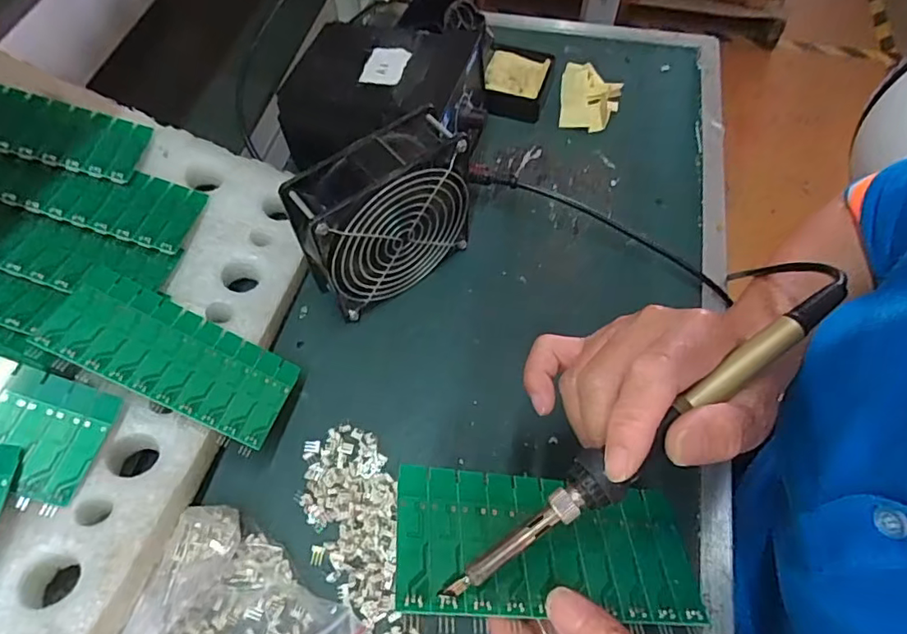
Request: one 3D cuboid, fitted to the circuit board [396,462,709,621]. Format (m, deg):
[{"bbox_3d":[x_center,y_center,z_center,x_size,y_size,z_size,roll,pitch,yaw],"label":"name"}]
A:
[{"bbox_3d":[0.044,0.101,0.248,0.138,0.005,0.062,10,43,-13],"label":"circuit board"}]

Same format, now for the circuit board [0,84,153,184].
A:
[{"bbox_3d":[-0.291,-0.133,0.384,0.132,0.009,0.062,13,56,-18],"label":"circuit board"}]

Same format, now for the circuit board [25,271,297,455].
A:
[{"bbox_3d":[-0.171,0.024,0.342,0.139,0.004,0.062,30,49,-13],"label":"circuit board"}]

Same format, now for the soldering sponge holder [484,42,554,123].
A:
[{"bbox_3d":[0.060,-0.225,0.531,0.059,0.030,0.077,7,60,5],"label":"soldering sponge holder"}]

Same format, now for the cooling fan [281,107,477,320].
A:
[{"bbox_3d":[-0.047,-0.065,0.391,0.121,0.124,0.044,-30,64,-16],"label":"cooling fan"}]

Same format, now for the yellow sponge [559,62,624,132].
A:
[{"bbox_3d":[0.130,-0.208,0.523,0.055,0.024,0.067,9,60,6],"label":"yellow sponge"}]

